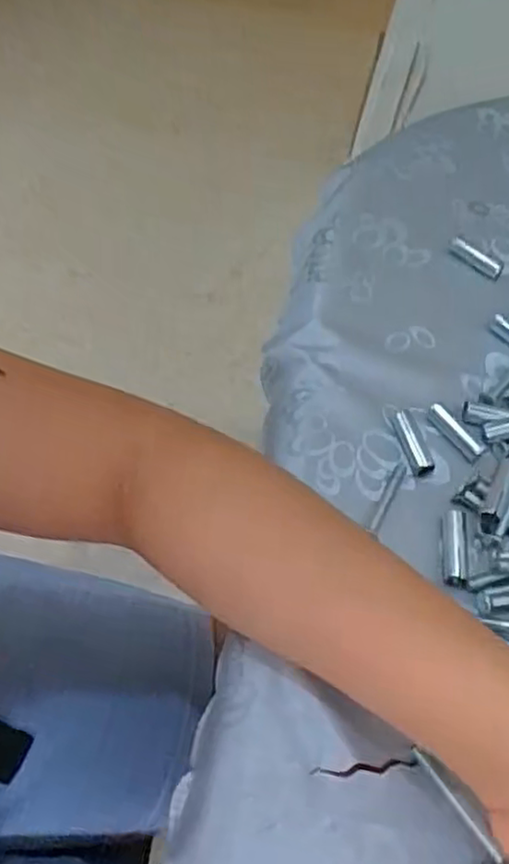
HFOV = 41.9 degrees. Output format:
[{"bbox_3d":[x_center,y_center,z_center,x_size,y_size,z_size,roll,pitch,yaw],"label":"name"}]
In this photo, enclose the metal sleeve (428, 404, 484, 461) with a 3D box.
[{"bbox_3d":[0.116,-0.001,0.384,0.010,0.008,0.039,-27,64,-22],"label":"metal sleeve"}]

